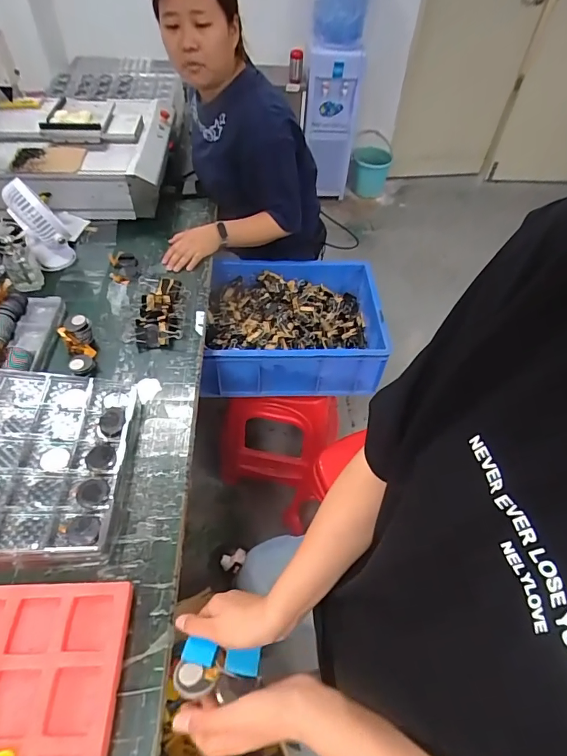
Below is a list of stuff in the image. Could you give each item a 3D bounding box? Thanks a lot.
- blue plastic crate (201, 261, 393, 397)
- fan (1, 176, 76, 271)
[{"bbox_3d":[0.026,-0.136,1.153,0.427,0.161,0.340,0,51,-4],"label":"blue plastic crate"},{"bbox_3d":[-0.532,-0.329,0.960,0.094,0.188,0.103,-22,55,-20],"label":"fan"}]

